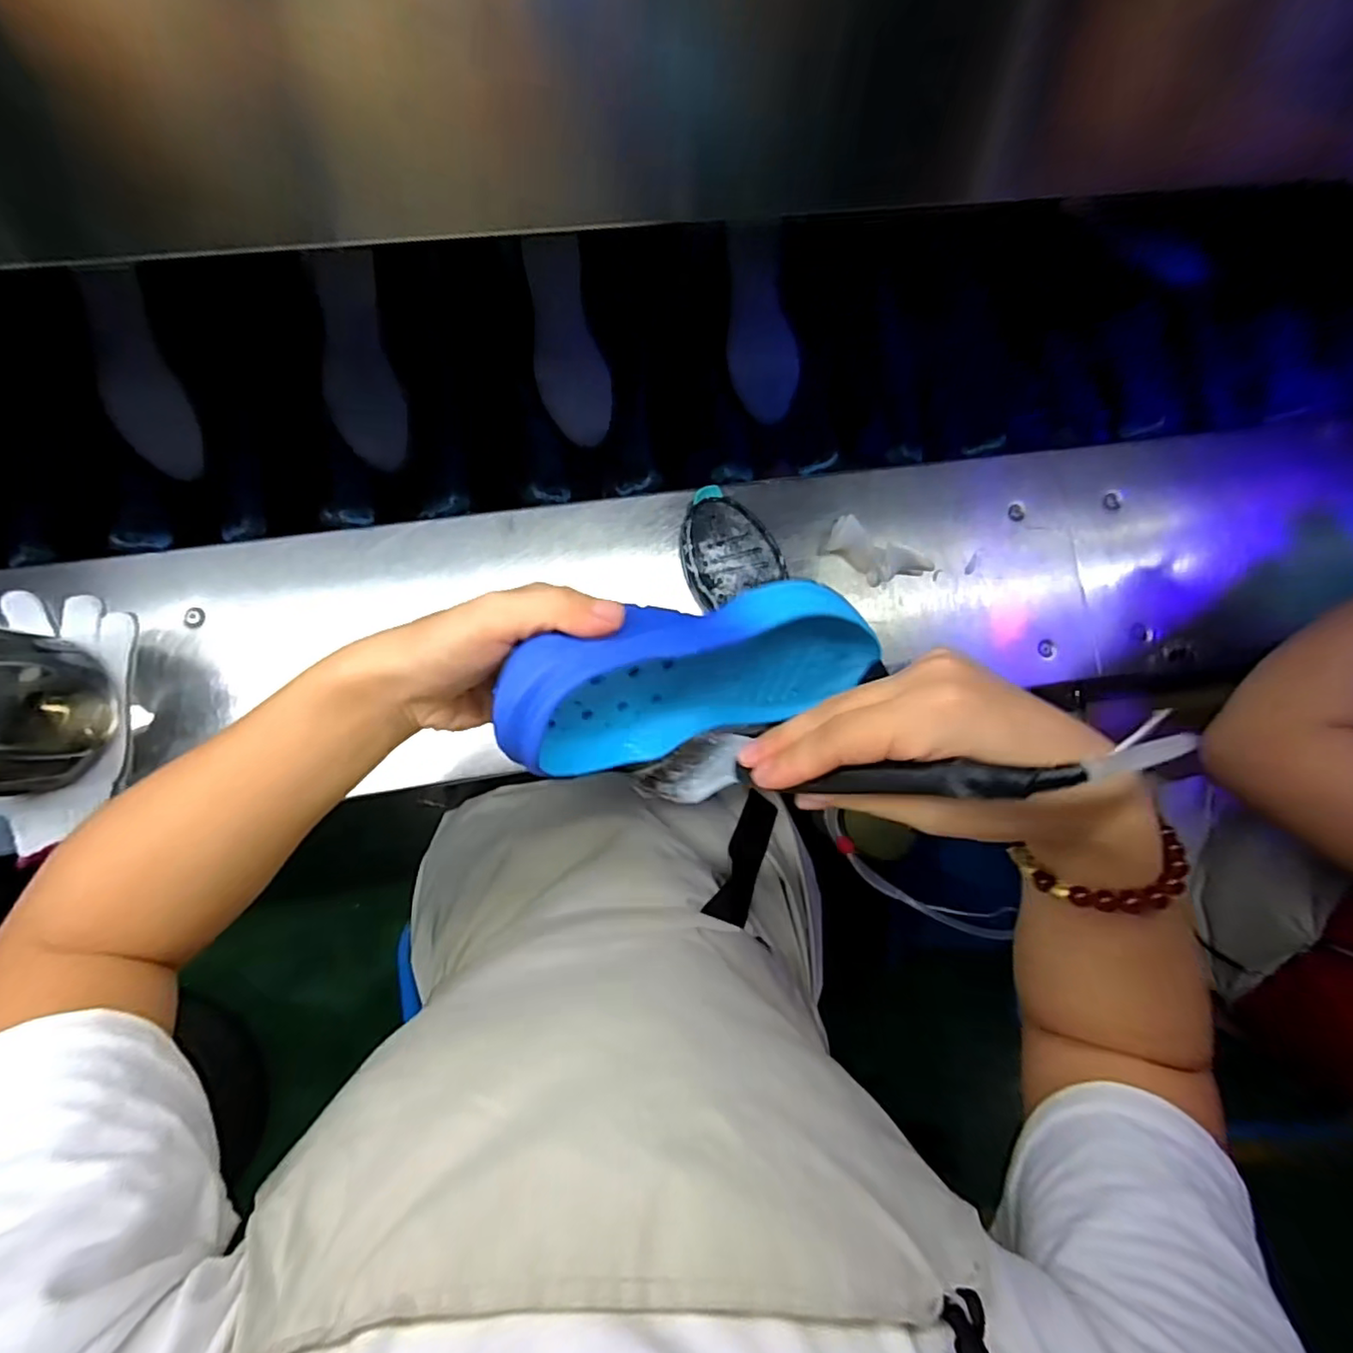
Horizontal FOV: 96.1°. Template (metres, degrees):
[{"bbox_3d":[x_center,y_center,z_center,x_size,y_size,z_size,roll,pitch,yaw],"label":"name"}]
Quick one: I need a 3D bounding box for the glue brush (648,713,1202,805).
[{"bbox_3d":[0.063,0.035,0.234,0.025,0.204,0.027,-1,85,-47],"label":"glue brush"}]

